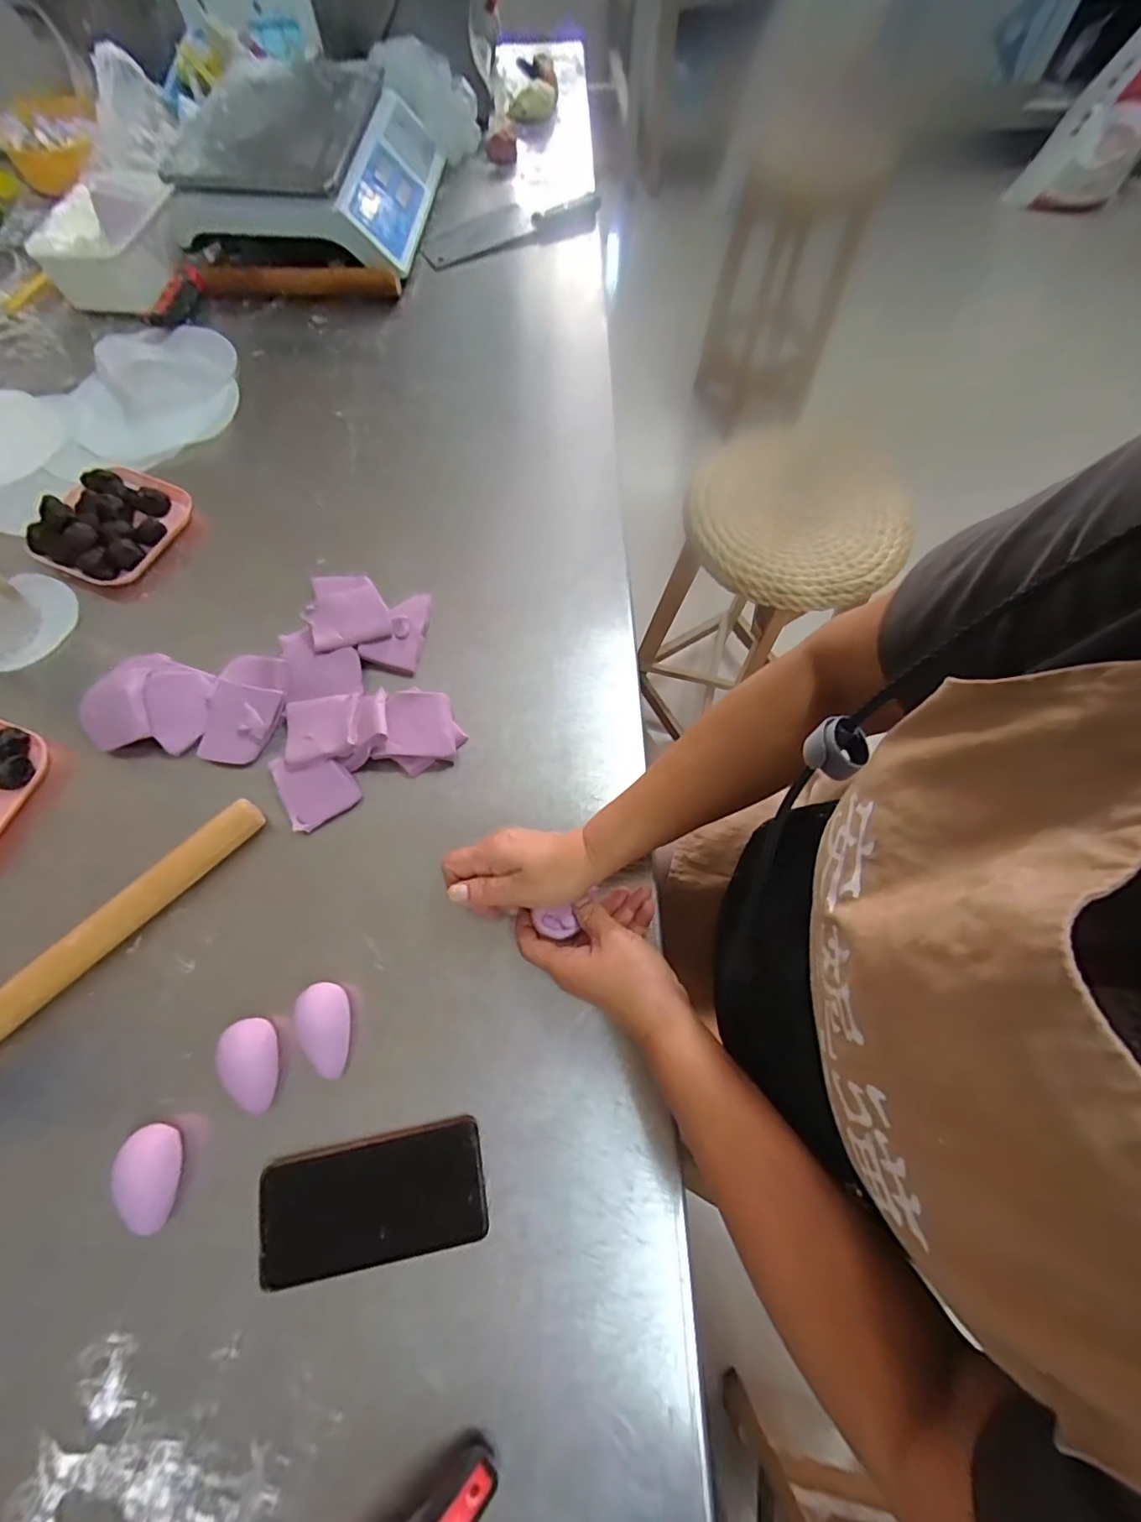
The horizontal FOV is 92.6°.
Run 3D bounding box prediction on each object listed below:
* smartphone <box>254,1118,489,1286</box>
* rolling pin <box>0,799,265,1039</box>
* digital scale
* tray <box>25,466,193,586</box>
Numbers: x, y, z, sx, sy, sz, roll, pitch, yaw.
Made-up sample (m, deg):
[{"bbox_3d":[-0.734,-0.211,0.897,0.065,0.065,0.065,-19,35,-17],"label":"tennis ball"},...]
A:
[{"bbox_3d":[-0.141,0.314,0.391,0.154,0.012,0.076,-10,69,-3],"label":"smartphone"},{"bbox_3d":[-0.387,0.146,0.452,0.302,0.031,0.028,-43,74,-14],"label":"rolling pin"},{"bbox_3d":[-0.387,-0.900,0.821,0.322,0.113,0.380,4,69,2],"label":"digital scale"},{"bbox_3d":[-0.519,-0.270,0.610,0.118,0.042,0.148,22,71,9],"label":"tray"}]

